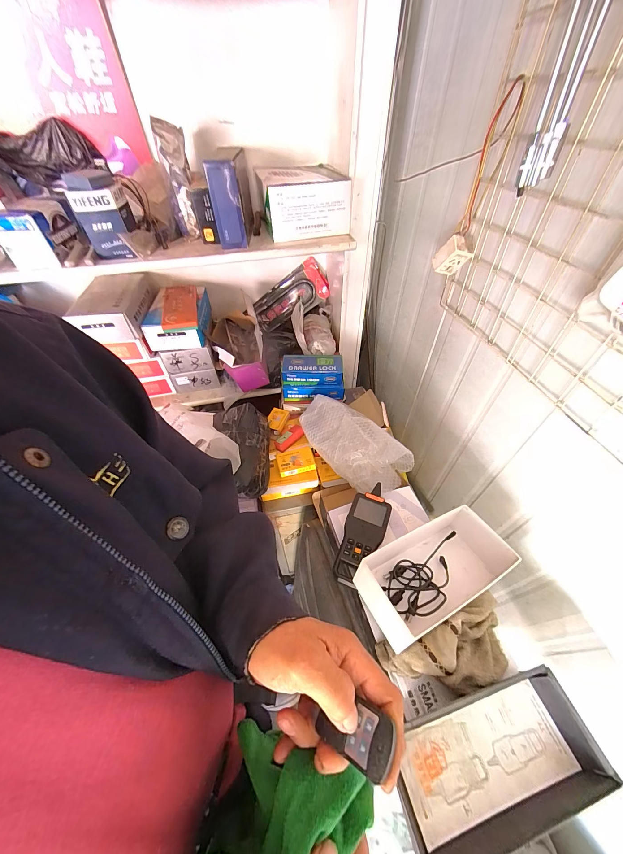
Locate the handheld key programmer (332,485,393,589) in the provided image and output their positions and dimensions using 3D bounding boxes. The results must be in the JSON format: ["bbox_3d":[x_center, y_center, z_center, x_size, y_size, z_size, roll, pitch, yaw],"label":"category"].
[{"bbox_3d":[0.106,0.207,0.582,0.077,0.032,0.211,19,52,17],"label":"handheld key programmer"}]

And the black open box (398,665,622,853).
[{"bbox_3d":[0.231,0.429,0.371,0.254,0.050,0.126,-14,50,-12],"label":"black open box"}]

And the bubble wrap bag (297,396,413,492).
[{"bbox_3d":[0.089,0.028,0.729,0.142,0.087,0.317,-33,56,-25],"label":"bubble wrap bag"}]

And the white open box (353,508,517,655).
[{"bbox_3d":[0.212,0.250,0.506,0.262,0.079,0.127,-21,52,-17],"label":"white open box"}]

